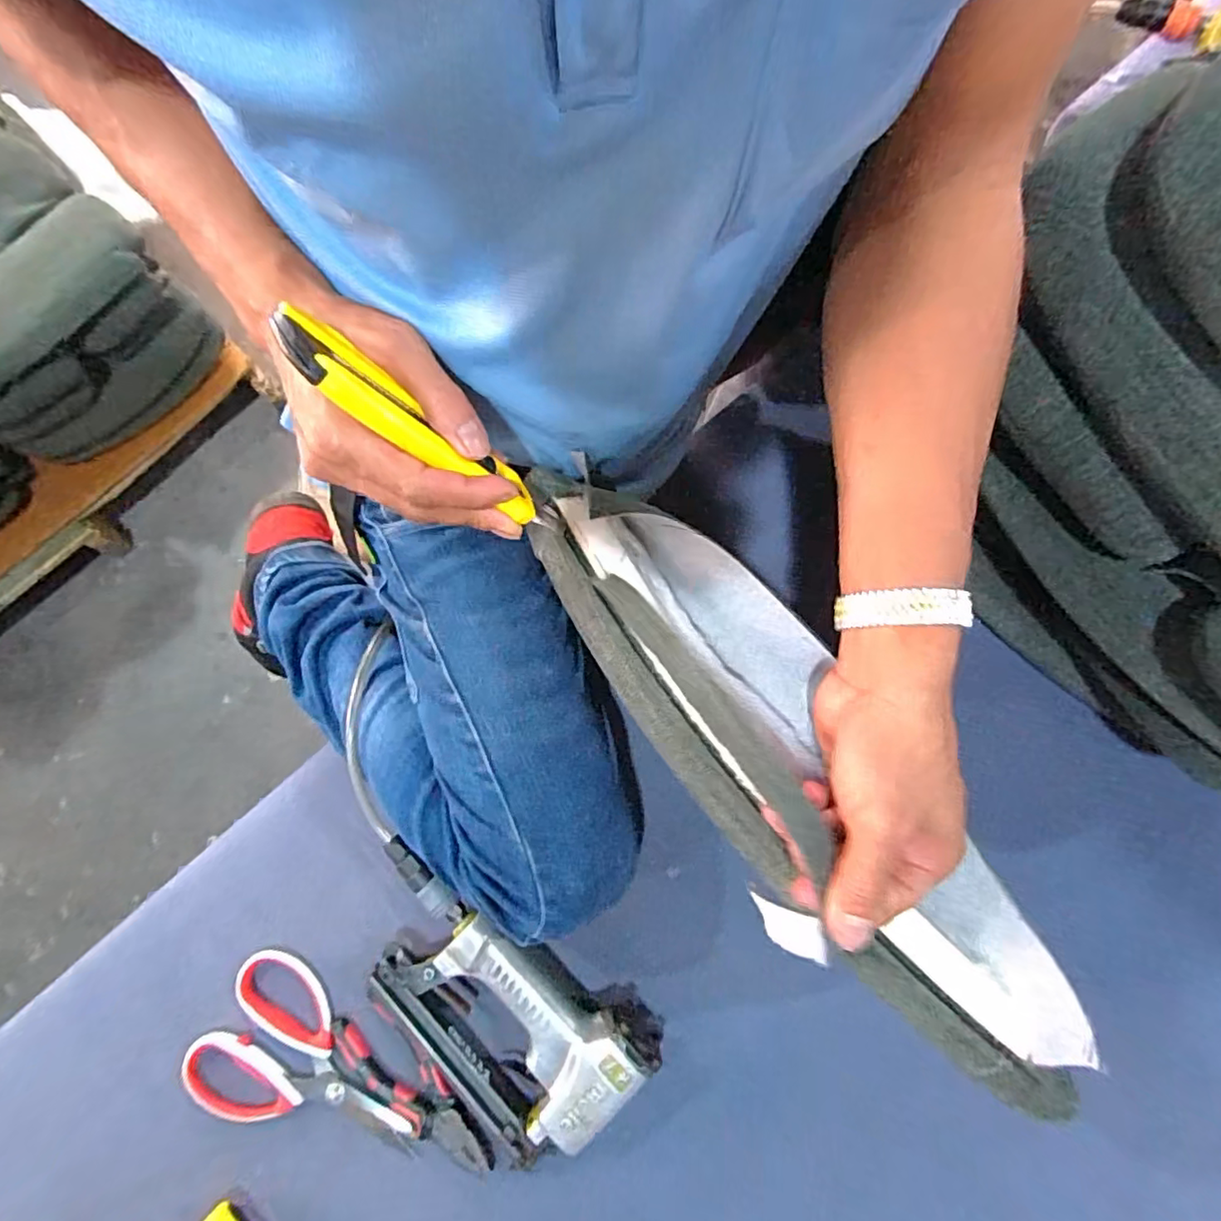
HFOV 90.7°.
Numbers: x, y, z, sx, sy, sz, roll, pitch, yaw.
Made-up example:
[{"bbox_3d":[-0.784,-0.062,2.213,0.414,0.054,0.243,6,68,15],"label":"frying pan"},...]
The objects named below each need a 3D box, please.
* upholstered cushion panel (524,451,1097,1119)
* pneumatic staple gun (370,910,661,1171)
[{"bbox_3d":[0.088,0.067,0.315,0.092,0.054,0.385,-37,78,-7],"label":"upholstered cushion panel"},{"bbox_3d":[-0.076,0.304,0.450,0.190,0.042,0.129,40,81,9],"label":"pneumatic staple gun"}]

